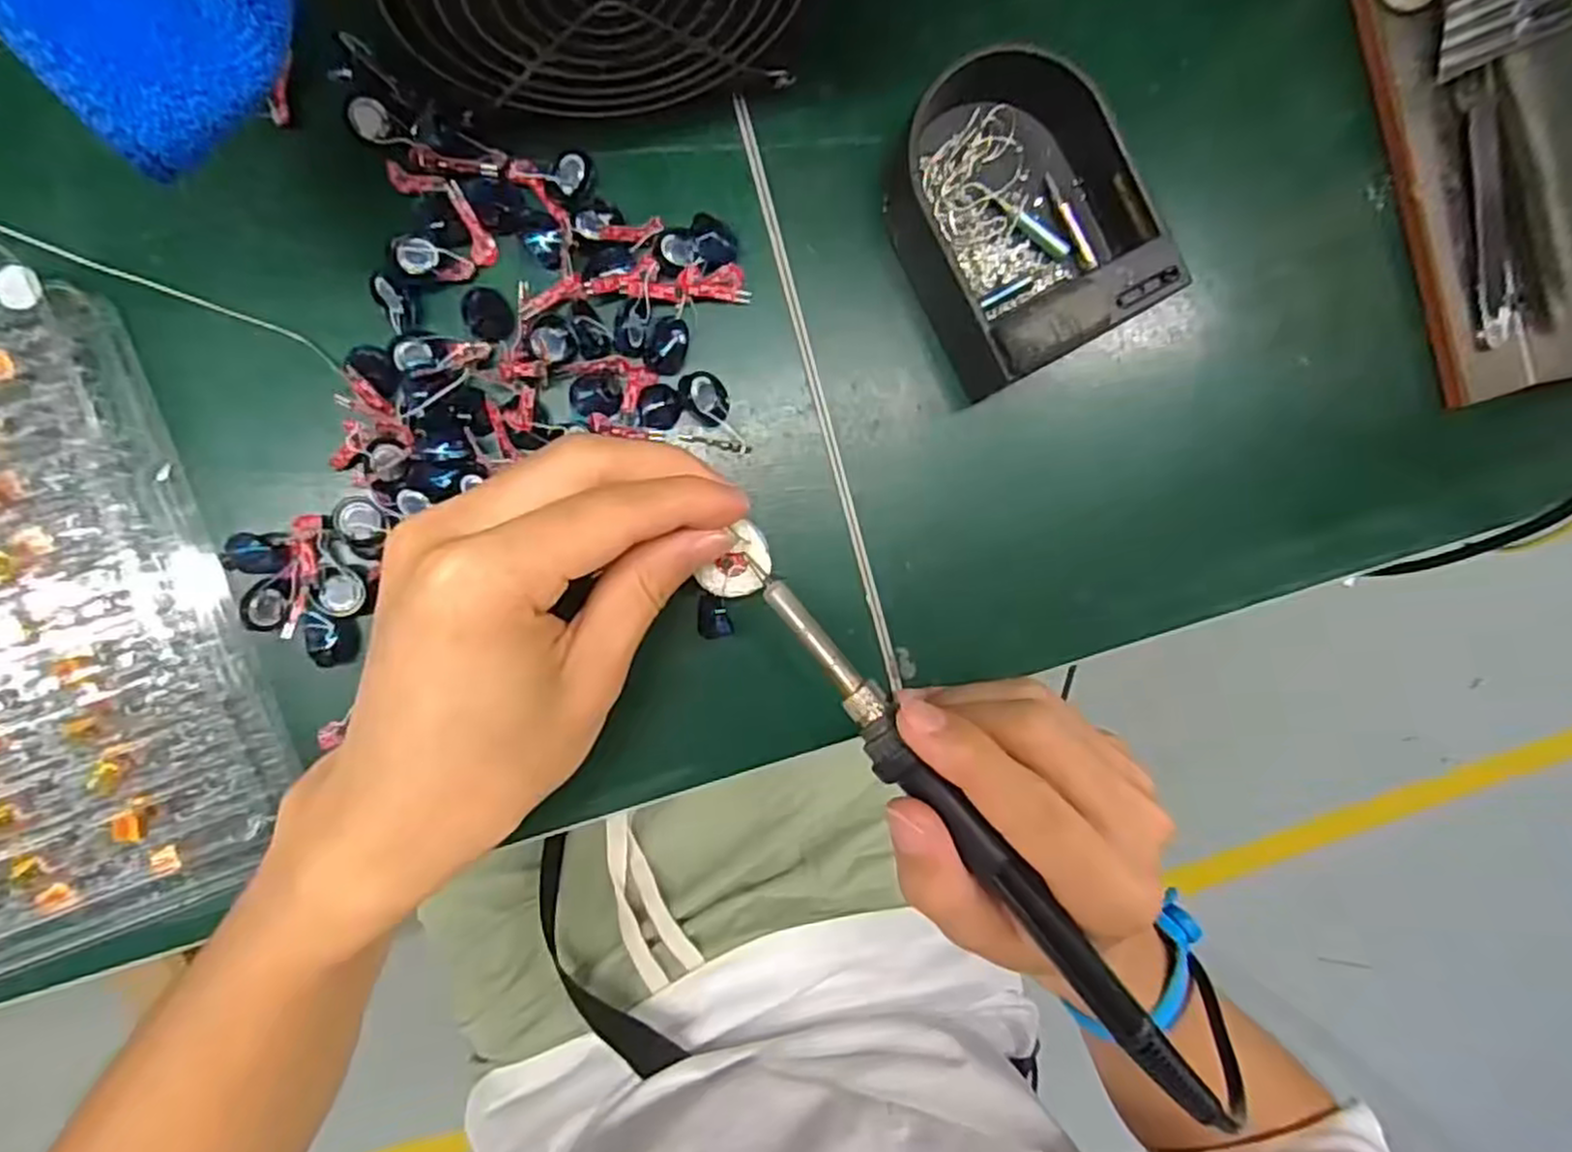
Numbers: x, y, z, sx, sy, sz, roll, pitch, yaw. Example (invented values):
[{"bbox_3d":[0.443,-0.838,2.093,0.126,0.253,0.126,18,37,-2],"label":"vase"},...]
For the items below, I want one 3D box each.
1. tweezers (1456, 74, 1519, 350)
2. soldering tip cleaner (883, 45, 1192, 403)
[{"bbox_3d":[0.266,-0.137,0.283,0.014,0.011,0.095,-11,92,-7],"label":"tweezers"},{"bbox_3d":[0.083,-0.127,0.258,0.085,0.029,0.099,-30,94,-6],"label":"soldering tip cleaner"}]

